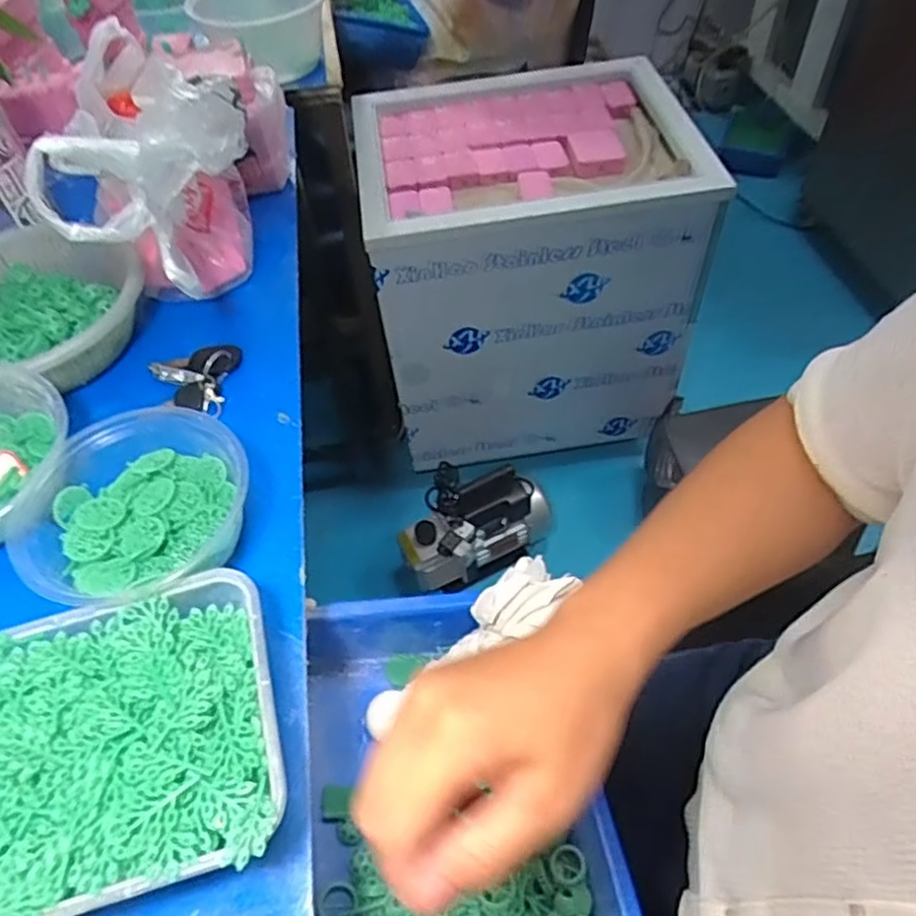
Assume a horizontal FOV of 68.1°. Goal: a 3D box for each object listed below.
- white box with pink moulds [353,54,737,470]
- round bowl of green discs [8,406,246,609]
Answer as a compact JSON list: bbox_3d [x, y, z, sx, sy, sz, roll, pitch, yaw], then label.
[{"bbox_3d":[0.104,-0.365,1.241,0.486,0.506,0.494,-8,52,-2],"label":"white box with pink moulds"},{"bbox_3d":[-0.199,0.032,0.430,0.122,0.058,0.143,8,54,10],"label":"round bowl of green discs"}]

